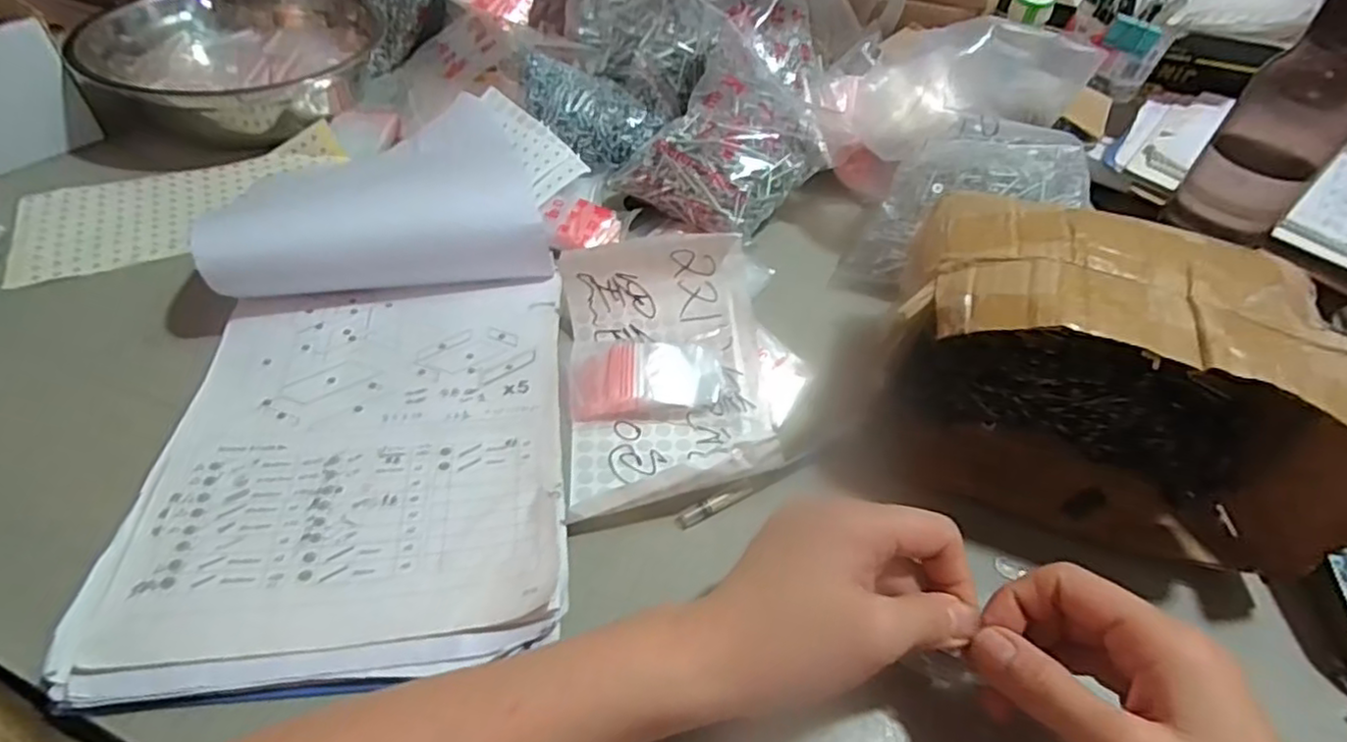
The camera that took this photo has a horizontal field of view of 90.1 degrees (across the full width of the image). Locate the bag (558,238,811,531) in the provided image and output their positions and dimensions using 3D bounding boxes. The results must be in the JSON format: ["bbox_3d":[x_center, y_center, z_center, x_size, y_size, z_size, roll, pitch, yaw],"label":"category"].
[{"bbox_3d":[0.010,-0.004,0.419,0.154,0.034,0.186,-4,54,-5],"label":"bag"}]

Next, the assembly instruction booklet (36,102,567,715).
[{"bbox_3d":[-0.184,-0.036,0.431,0.218,0.044,0.442,-2,48,-7],"label":"assembly instruction booklet"}]

